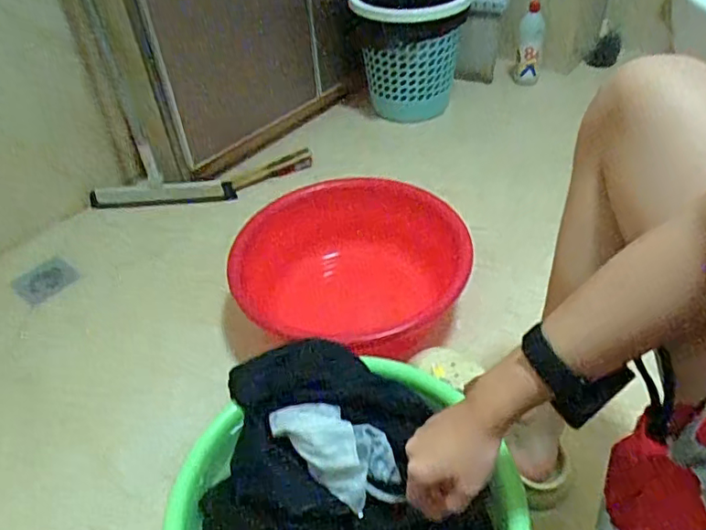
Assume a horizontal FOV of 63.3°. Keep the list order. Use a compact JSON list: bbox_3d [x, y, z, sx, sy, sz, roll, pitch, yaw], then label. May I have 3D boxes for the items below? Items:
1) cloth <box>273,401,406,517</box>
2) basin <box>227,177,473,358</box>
[{"bbox_3d":[-0.016,0.201,0.621,0.147,0.062,0.072,26,51,30],"label":"cloth"},{"bbox_3d":[-0.017,0.012,0.917,0.321,0.167,0.334,-3,43,3],"label":"basin"}]

